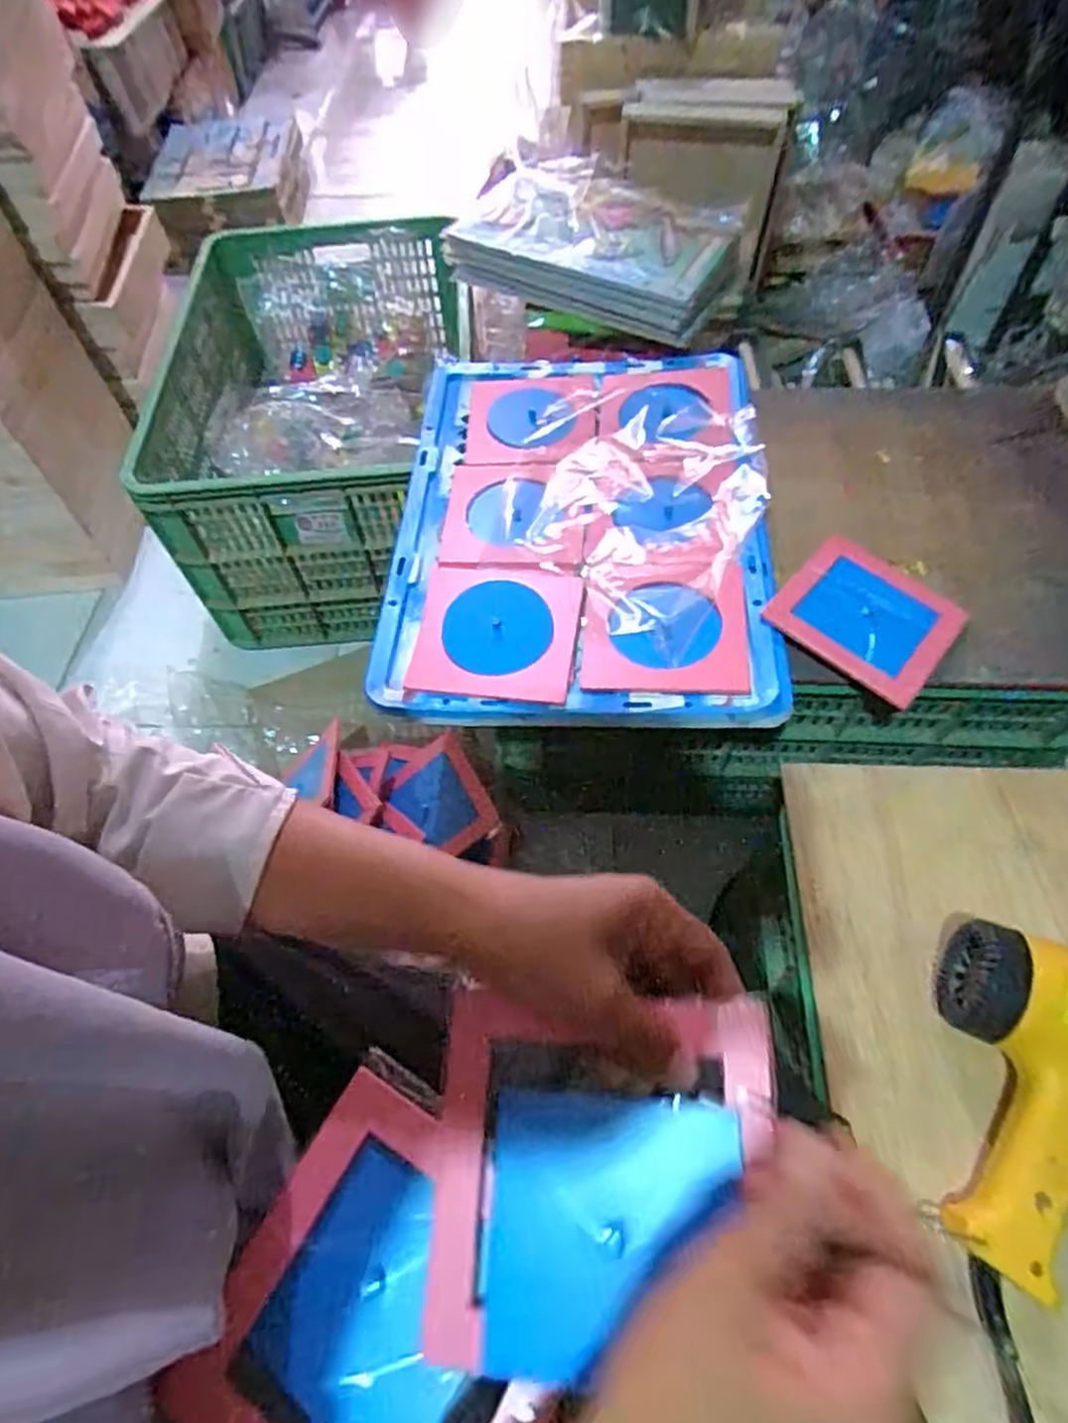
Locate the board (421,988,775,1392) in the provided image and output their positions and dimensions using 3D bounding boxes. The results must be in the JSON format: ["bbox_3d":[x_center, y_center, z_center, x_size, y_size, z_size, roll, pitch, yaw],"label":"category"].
[{"bbox_3d":[0.026,0.194,0.300,0.143,0.012,0.135,-9,59,20],"label":"board"}]

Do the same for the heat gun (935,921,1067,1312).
[{"bbox_3d":[0.351,0.249,0.402,0.244,0.075,0.176,19,63,14],"label":"heat gun"}]

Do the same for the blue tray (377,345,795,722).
[{"bbox_3d":[0.042,-0.202,0.713,0.350,0.033,0.479,0,60,4],"label":"blue tray"}]

